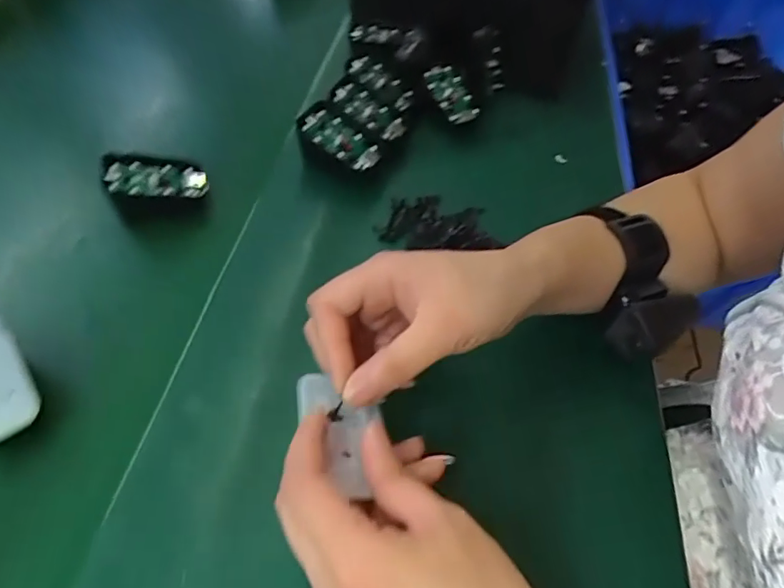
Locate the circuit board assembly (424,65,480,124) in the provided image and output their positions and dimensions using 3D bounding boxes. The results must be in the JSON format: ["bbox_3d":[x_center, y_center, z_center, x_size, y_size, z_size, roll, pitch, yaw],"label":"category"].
[{"bbox_3d":[0.055,-0.187,0.480,0.031,0.006,0.061,-31,83,-12],"label":"circuit board assembly"}]

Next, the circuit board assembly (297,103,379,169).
[{"bbox_3d":[-0.043,-0.128,0.424,0.067,0.013,0.034,34,56,-6],"label":"circuit board assembly"}]

